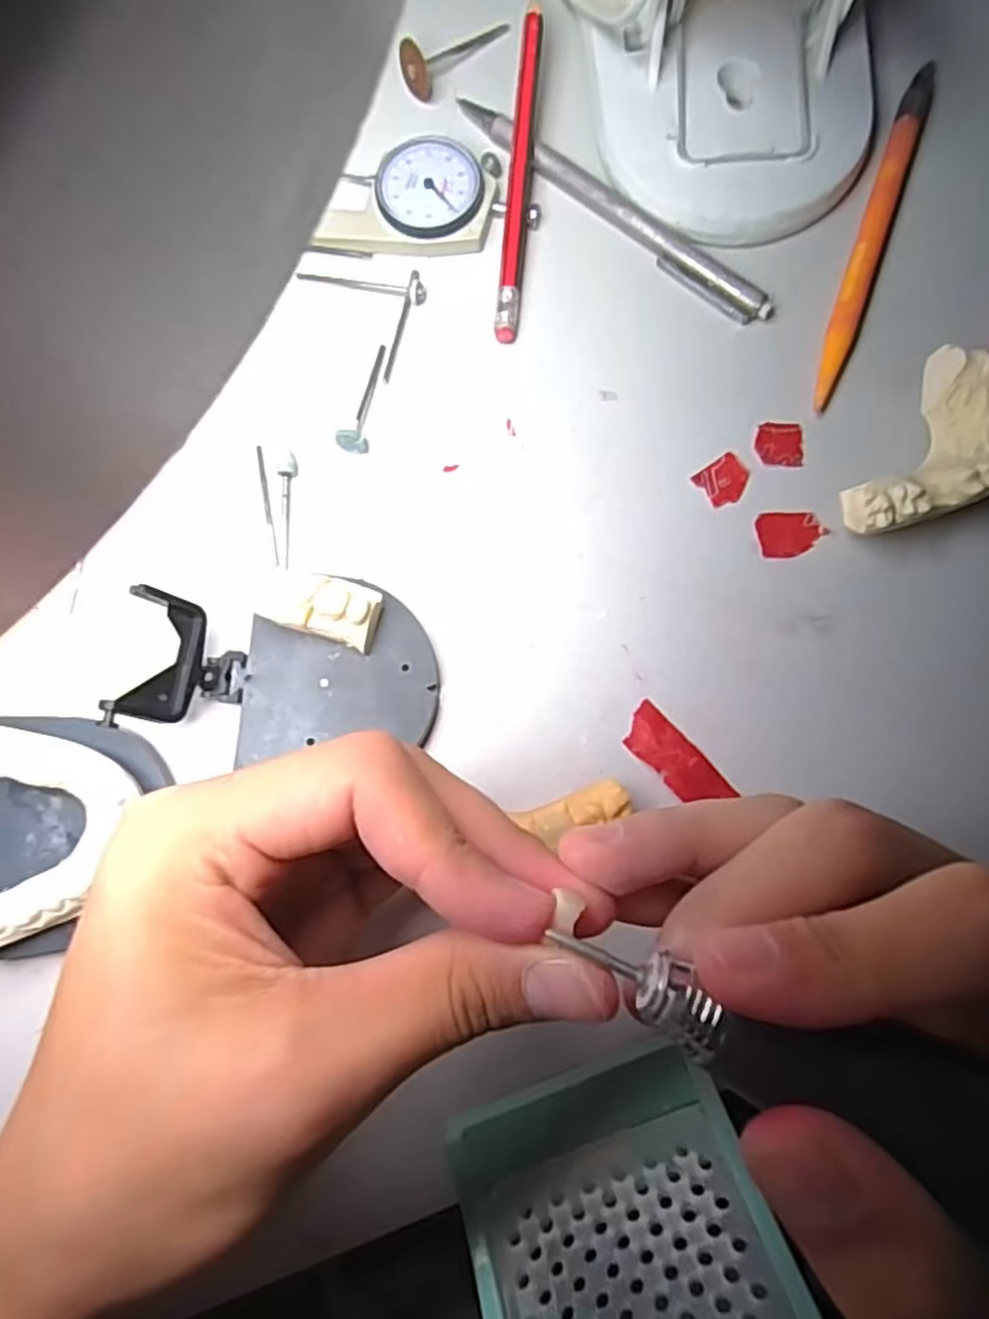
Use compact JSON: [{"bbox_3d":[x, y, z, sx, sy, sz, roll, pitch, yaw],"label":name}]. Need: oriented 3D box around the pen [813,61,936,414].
[{"bbox_3d":[0.132,-0.149,0.244,0.012,0.006,0.134,19,83,4],"label":"pen"}]

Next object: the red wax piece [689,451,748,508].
[{"bbox_3d":[0.077,-0.060,0.235,0.016,0.004,0.015,-35,83,-3],"label":"red wax piece"}]

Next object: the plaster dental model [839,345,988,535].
[{"bbox_3d":[0.138,-0.060,0.219,0.038,0.029,0.064,34,85,6],"label":"plaster dental model"}]

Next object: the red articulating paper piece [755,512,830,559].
[{"bbox_3d":[0.098,-0.042,0.230,0.023,0.004,0.016,-6,82,1],"label":"red articulating paper piece"}]

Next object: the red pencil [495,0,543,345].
[{"bbox_3d":[0.009,-0.173,0.248,0.008,0.017,0.122,5,82,2],"label":"red pencil"}]

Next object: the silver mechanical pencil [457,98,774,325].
[{"bbox_3d":[0.040,-0.161,0.249,0.136,0.005,0.012,40,85,6],"label":"silver mechanical pencil"}]

